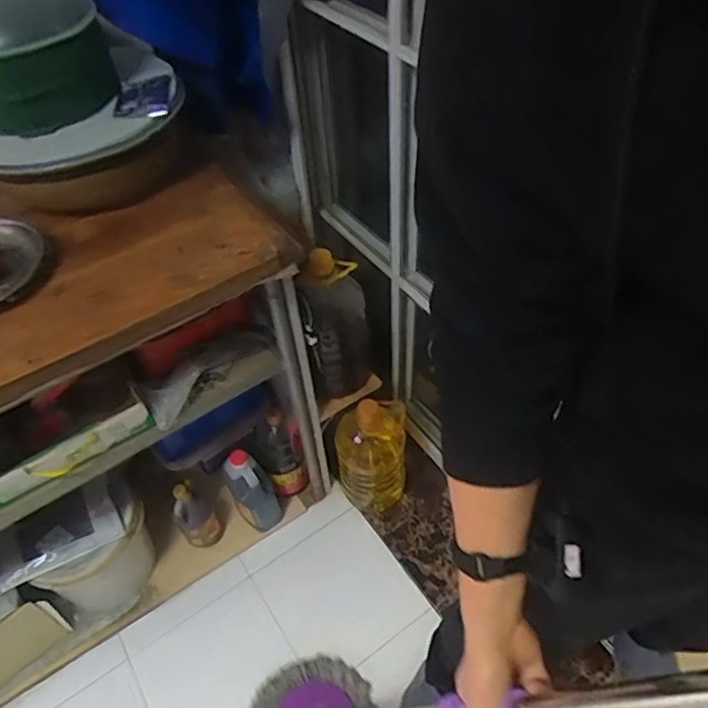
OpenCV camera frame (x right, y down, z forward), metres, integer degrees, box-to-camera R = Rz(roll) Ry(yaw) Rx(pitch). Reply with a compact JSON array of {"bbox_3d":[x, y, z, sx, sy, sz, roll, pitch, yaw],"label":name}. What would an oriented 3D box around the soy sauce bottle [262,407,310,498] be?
[{"bbox_3d":[-0.172,0.239,1.387,0.102,0.287,0.103,-15,50,-9],"label":"soy sauce bottle"}]

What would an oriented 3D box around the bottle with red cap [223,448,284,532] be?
[{"bbox_3d":[-0.228,0.315,1.343,0.096,0.232,0.098,-19,53,-15],"label":"bottle with red cap"}]

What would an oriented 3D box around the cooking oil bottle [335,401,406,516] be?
[{"bbox_3d":[0.040,0.223,1.368,0.160,0.346,0.156,-2,49,2],"label":"cooking oil bottle"}]

